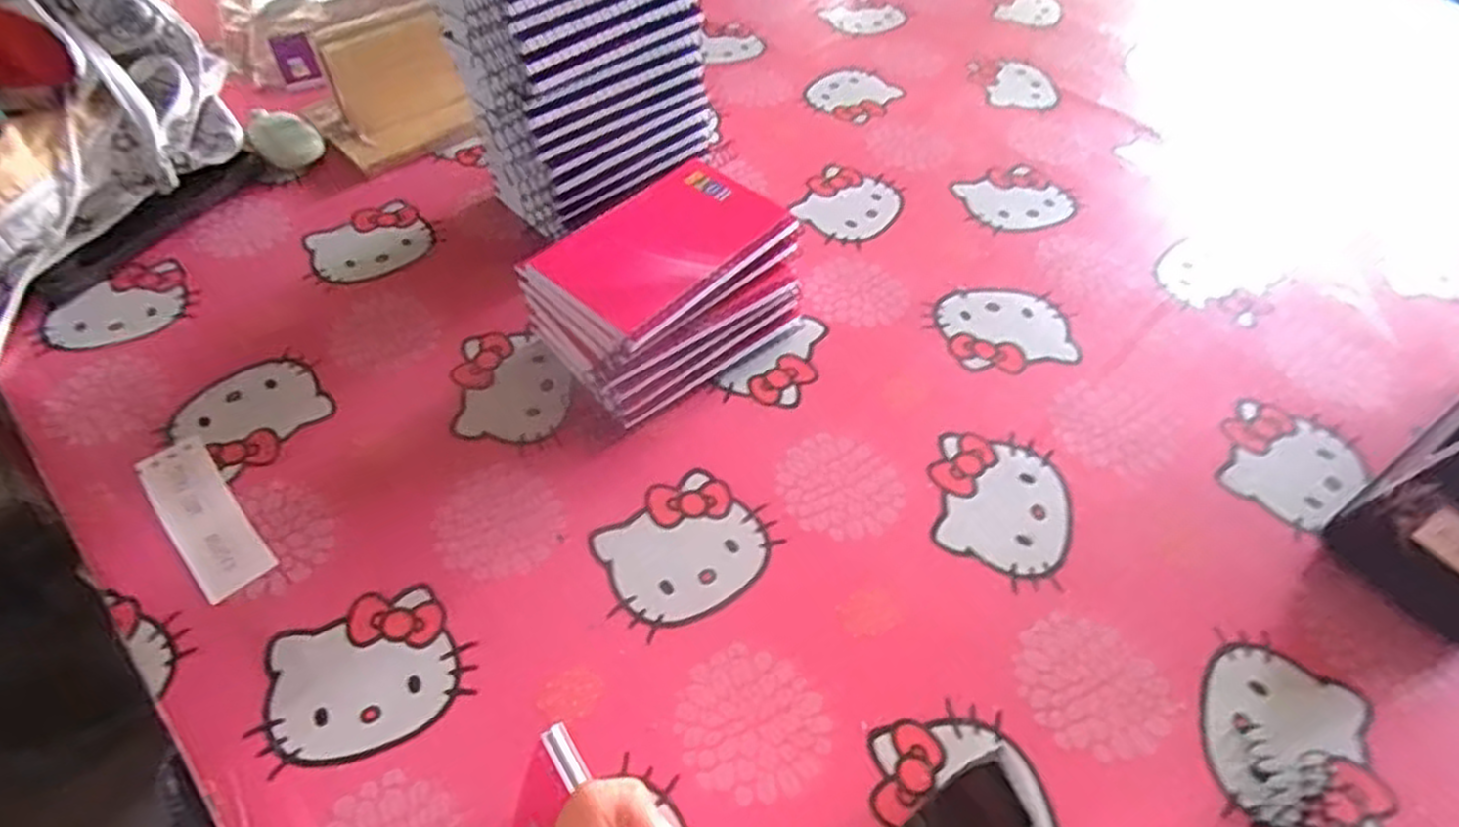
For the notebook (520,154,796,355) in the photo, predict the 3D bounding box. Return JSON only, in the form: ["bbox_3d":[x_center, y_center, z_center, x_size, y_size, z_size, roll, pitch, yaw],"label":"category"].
[{"bbox_3d":[-0.034,-0.092,0.427,0.135,0.017,0.079,-36,60,-28],"label":"notebook"}]

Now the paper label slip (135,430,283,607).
[{"bbox_3d":[-0.268,0.052,0.397,0.033,0.006,0.103,-39,62,-21],"label":"paper label slip"}]

